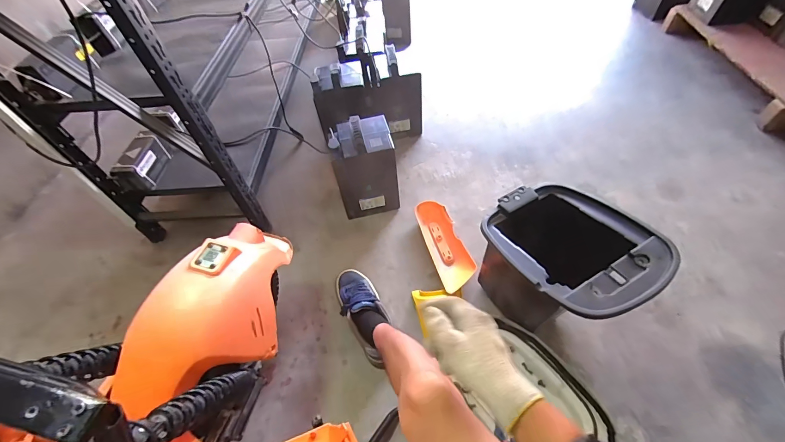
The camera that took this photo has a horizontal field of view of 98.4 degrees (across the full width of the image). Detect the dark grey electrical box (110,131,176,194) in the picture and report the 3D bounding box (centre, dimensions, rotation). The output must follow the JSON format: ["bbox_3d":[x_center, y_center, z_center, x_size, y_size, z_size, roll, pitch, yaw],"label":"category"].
[{"bbox_3d":[-0.756,-0.180,1.032,0.083,0.093,0.184,4,54,9],"label":"dark grey electrical box"}]

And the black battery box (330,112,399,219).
[{"bbox_3d":[-0.085,-0.165,1.058,0.172,0.290,0.154,-12,53,-3],"label":"black battery box"}]

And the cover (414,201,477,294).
[{"bbox_3d":[0.156,0.065,1.010,0.108,0.074,0.332,-12,53,-4],"label":"cover"}]

